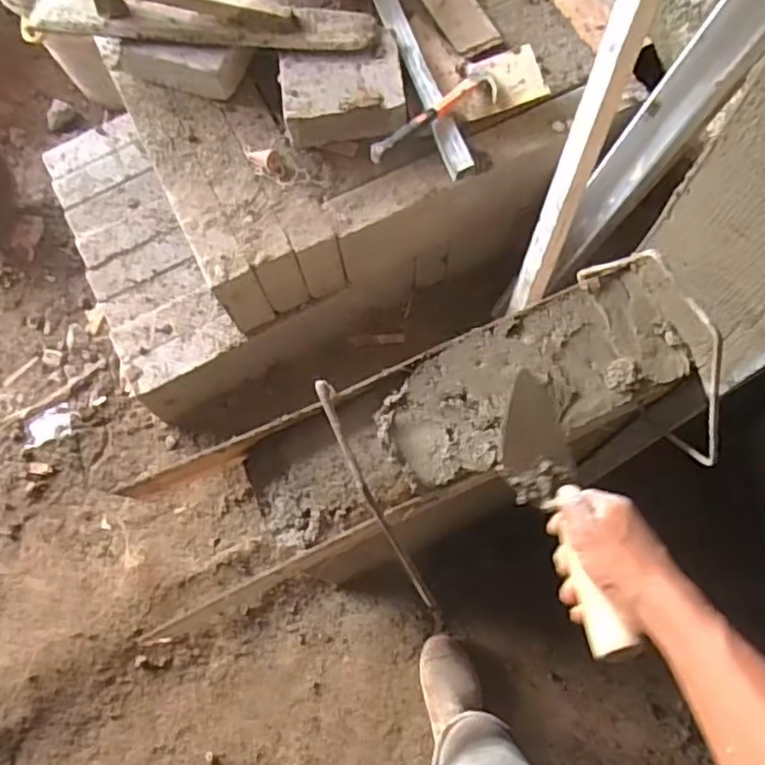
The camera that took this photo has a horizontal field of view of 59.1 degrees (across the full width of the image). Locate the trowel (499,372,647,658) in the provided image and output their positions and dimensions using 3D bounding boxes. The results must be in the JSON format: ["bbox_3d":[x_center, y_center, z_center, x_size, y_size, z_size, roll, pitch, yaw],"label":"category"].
[{"bbox_3d":[0.160,0.113,0.621,0.074,0.053,0.277,-8,50,-2],"label":"trowel"}]

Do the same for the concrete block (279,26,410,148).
[{"bbox_3d":[-0.069,-0.487,1.149,0.204,0.079,0.158,-8,72,-1],"label":"concrete block"}]

